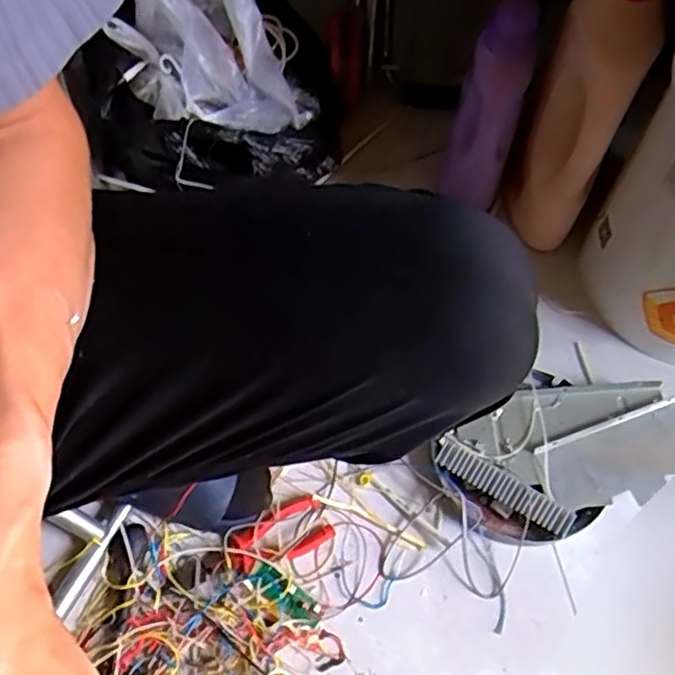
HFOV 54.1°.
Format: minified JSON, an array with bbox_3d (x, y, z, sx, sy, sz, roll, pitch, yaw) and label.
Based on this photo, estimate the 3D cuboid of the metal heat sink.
[{"bbox_3d":[0.180,0.165,0.720,0.153,0.017,0.033,31,65,14],"label":"metal heat sink"}]

